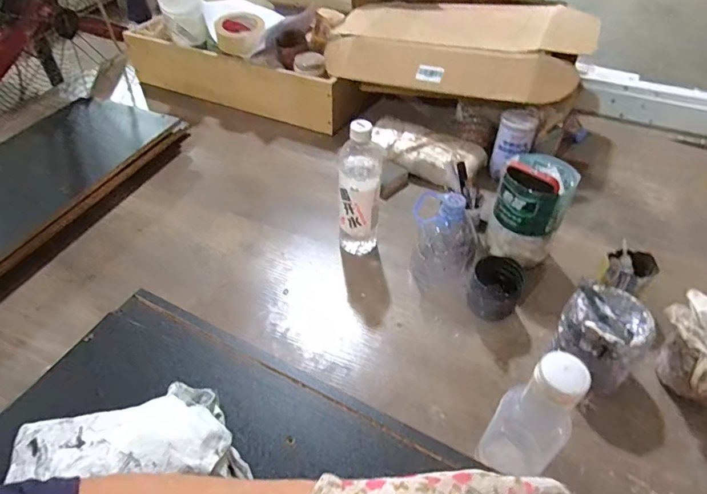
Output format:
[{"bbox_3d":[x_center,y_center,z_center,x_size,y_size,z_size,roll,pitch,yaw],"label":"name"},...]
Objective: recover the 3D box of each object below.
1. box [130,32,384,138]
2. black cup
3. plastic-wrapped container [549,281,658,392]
[{"bbox_3d":[-0.251,-0.392,1.056,0.575,0.116,0.138,16,47,15],"label":"box"},{"bbox_3d":[0.201,0.061,0.644,0.073,0.081,0.069,0,45,0],"label":"black cup"},{"bbox_3d":[0.305,0.120,0.575,0.102,0.106,0.104,31,52,27],"label":"plastic-wrapped container"}]

